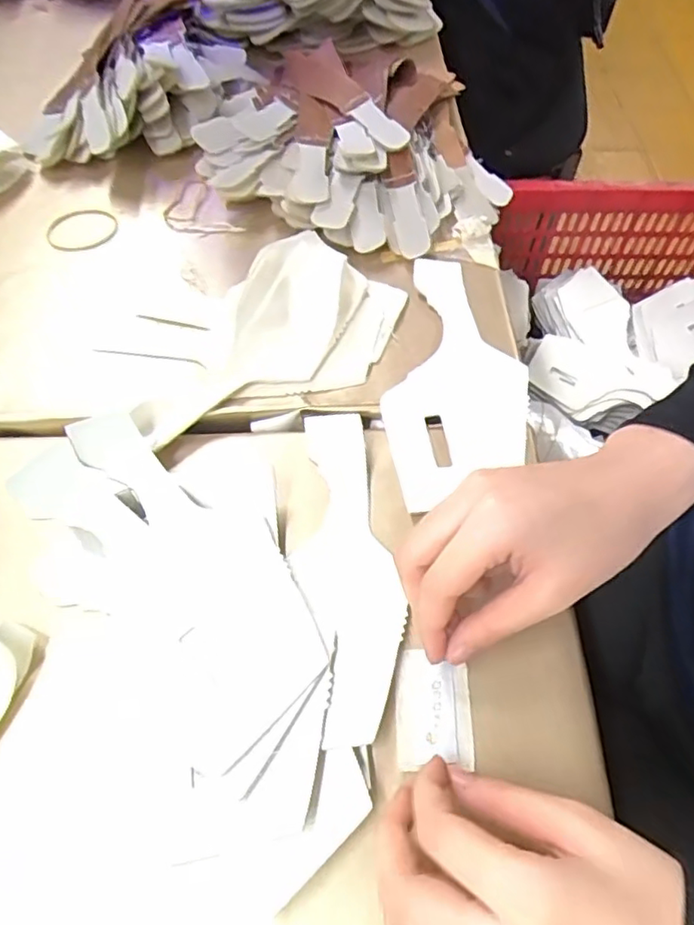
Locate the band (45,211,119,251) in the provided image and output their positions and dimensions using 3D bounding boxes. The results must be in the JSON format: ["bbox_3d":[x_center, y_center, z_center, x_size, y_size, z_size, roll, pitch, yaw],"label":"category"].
[{"bbox_3d":[-0.200,-0.178,0.455,0.051,0.006,0.045,-17,62,-10],"label":"band"}]

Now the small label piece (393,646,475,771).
[{"bbox_3d":[0.042,0.119,0.294,0.036,0.004,0.052,0,60,1],"label":"small label piece"}]

